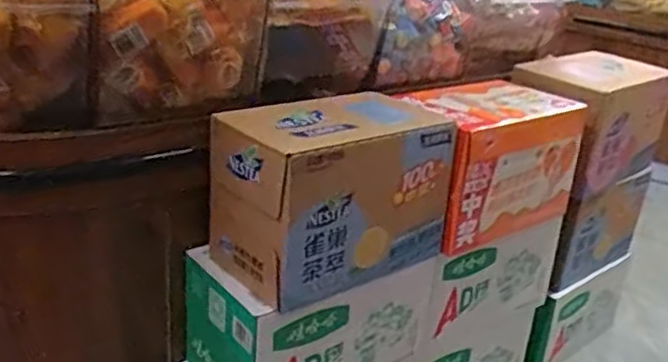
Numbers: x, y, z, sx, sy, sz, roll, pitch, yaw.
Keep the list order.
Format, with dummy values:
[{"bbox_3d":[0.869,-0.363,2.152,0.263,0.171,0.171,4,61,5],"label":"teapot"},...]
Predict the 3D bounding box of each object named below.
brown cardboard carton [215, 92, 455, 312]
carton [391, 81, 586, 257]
[{"bbox_3d":[0.005,0.009,0.943,0.323,0.208,0.184,-16,30,-41],"label":"brown cardboard carton"},{"bbox_3d":[0.250,-0.045,1.152,0.352,0.198,0.206,-14,28,-38],"label":"carton"}]

